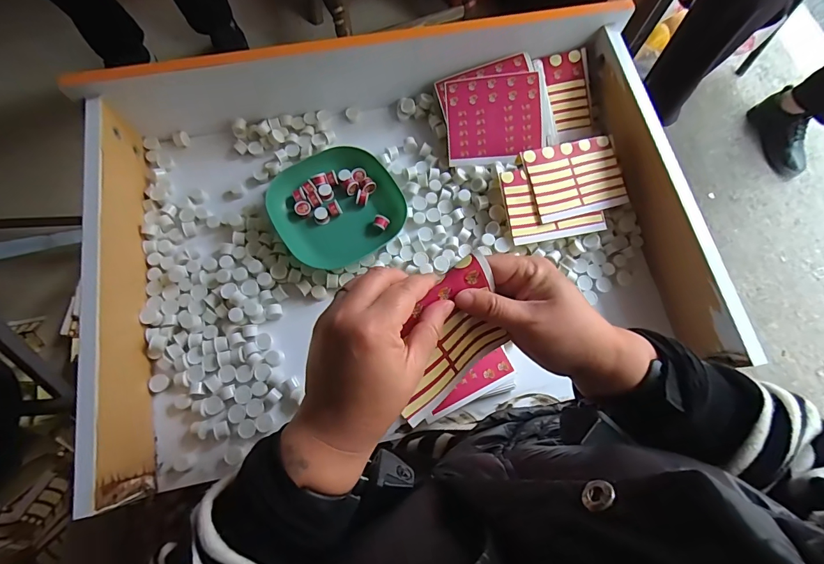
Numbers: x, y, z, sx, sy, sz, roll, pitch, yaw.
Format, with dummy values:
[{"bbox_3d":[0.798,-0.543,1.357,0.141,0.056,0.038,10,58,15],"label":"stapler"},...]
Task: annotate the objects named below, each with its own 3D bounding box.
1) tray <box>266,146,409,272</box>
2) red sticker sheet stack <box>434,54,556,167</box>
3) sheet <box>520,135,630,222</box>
[{"bbox_3d":[-0.085,-0.087,0.445,0.130,0.029,0.125,-33,77,-10],"label":"tray"},{"bbox_3d":[0.098,-0.203,0.467,0.122,0.009,0.114,-11,89,3],"label":"red sticker sheet stack"},{"bbox_3d":[0.185,-0.118,0.446,0.108,0.007,0.083,-14,87,-4],"label":"sheet"}]

